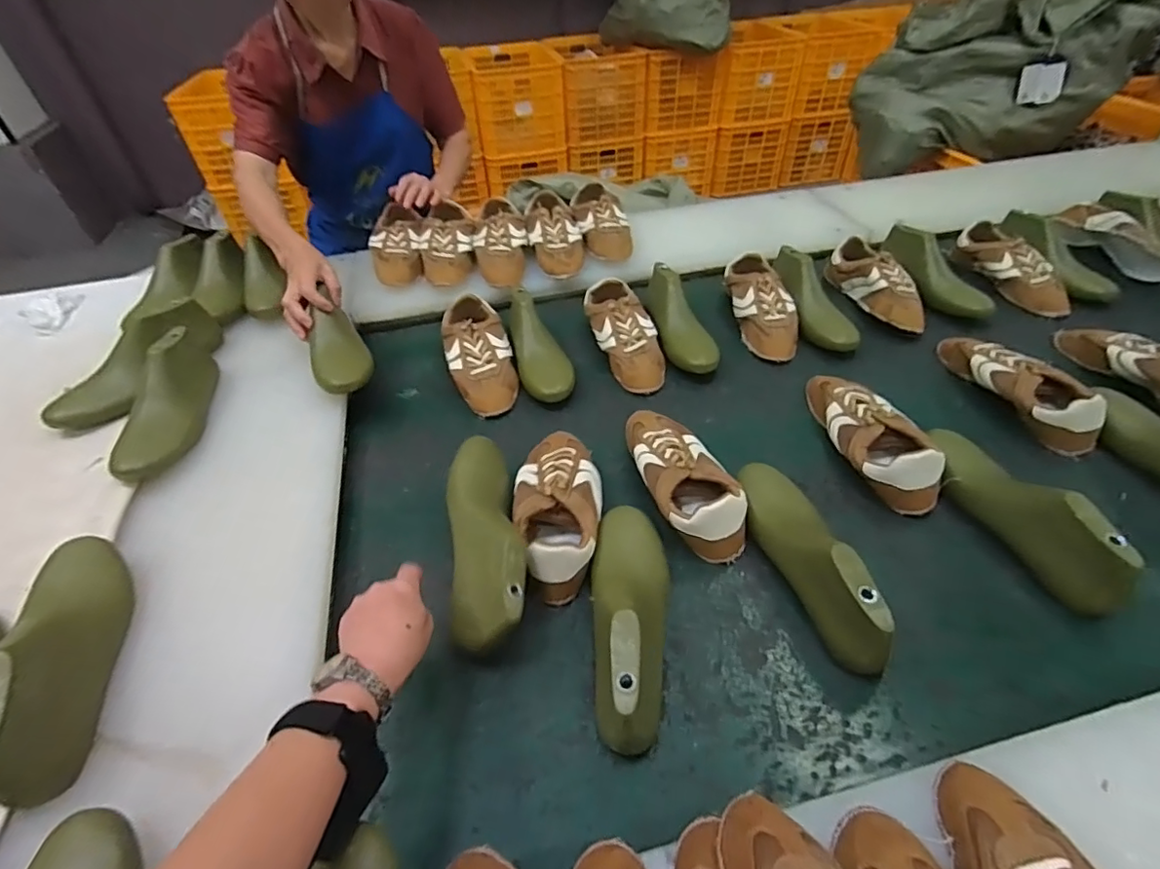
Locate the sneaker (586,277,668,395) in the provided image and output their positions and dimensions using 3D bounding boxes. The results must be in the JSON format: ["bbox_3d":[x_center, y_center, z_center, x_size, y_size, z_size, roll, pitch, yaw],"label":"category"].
[{"bbox_3d":[0.072,-0.166,0.909,0.099,0.067,0.237,-9,46,-5],"label":"sneaker"}]

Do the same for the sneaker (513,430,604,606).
[{"bbox_3d":[-0.026,0.075,0.665,0.102,0.076,0.242,-4,45,0],"label":"sneaker"}]

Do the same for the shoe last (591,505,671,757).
[{"bbox_3d":[0.051,0.168,0.549,0.079,0.096,0.248,1,46,5],"label":"shoe last"}]

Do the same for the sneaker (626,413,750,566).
[{"bbox_3d":[0.121,0.039,0.689,0.099,0.072,0.253,-14,46,-10],"label":"sneaker"}]

